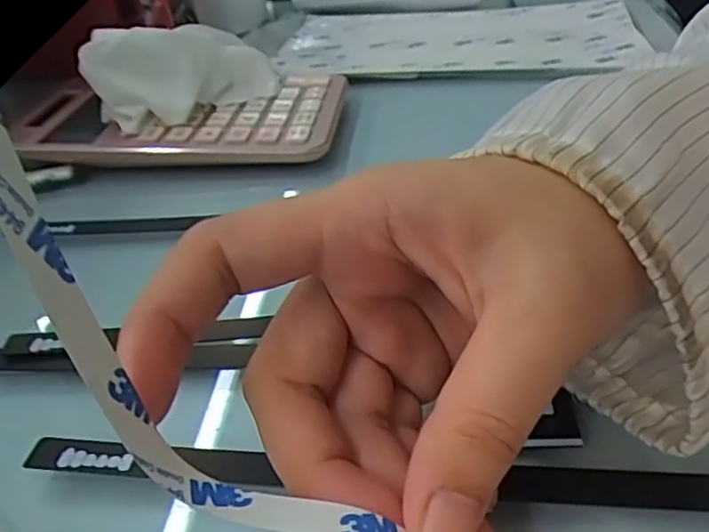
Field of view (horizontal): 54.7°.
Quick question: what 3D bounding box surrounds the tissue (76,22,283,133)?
[{"bbox_3d":[-0.095,-0.111,0.378,0.100,0.044,0.044,-24,36,-24],"label":"tissue"}]

